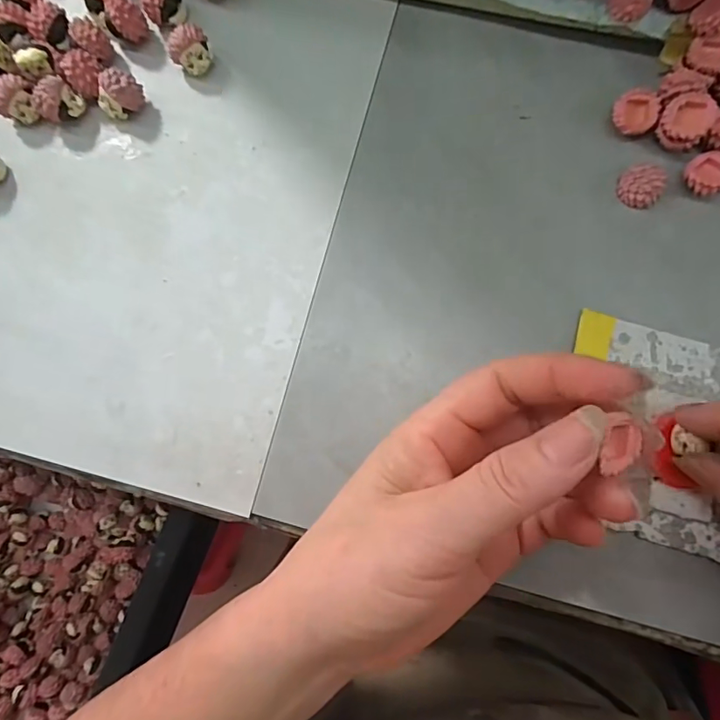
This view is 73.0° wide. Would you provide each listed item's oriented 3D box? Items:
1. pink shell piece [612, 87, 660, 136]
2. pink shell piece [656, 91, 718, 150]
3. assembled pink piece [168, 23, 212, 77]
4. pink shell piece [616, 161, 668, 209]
[{"bbox_3d":[0.130,-0.117,0.230,0.020,0.010,0.020,0,80,2],"label":"pink shell piece"},{"bbox_3d":[0.149,-0.109,0.222,0.022,0.011,0.022,27,104,20],"label":"pink shell piece"},{"bbox_3d":[-0.083,-0.152,0.241,0.020,0.020,0.015,-28,81,-3],"label":"assembled pink piece"},{"bbox_3d":[0.131,-0.081,0.225,0.020,0.010,0.017,26,82,6],"label":"pink shell piece"}]

